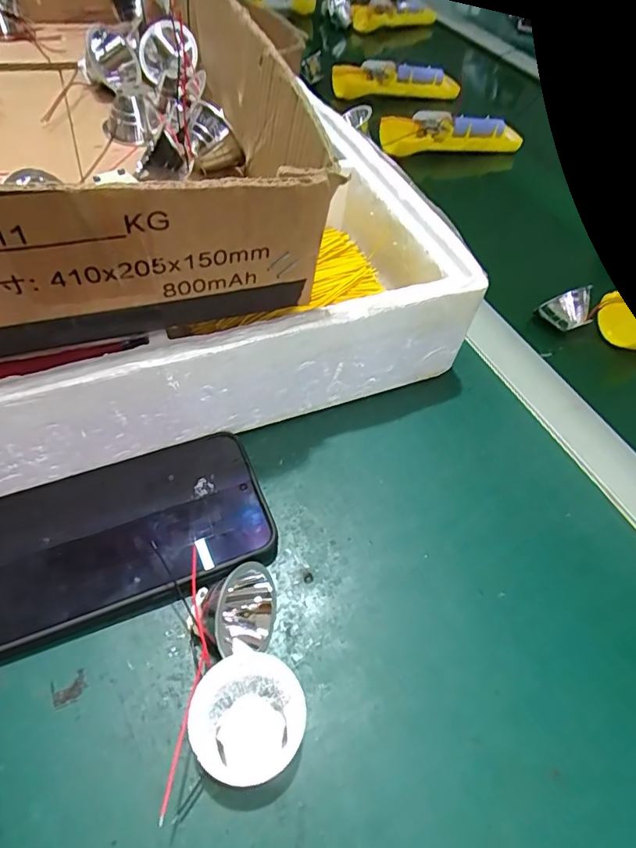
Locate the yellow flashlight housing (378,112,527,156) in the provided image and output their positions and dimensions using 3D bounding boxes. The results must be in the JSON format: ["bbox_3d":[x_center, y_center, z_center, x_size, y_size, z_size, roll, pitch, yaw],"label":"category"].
[{"bbox_3d":[0.144,-0.321,0.557,0.163,0.029,0.040,-10,55,-12],"label":"yellow flashlight housing"}]

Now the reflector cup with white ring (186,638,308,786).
[{"bbox_3d":[-0.029,0.124,0.212,0.044,0.029,0.045,3,53,-3],"label":"reflector cup with white ring"}]

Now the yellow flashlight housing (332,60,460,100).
[{"bbox_3d":[0.094,-0.431,0.633,0.161,0.029,0.043,-9,55,-12],"label":"yellow flashlight housing"}]

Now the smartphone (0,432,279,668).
[{"bbox_3d":[-0.110,0.060,0.260,0.162,0.013,0.083,-17,57,-17],"label":"smartphone"}]

